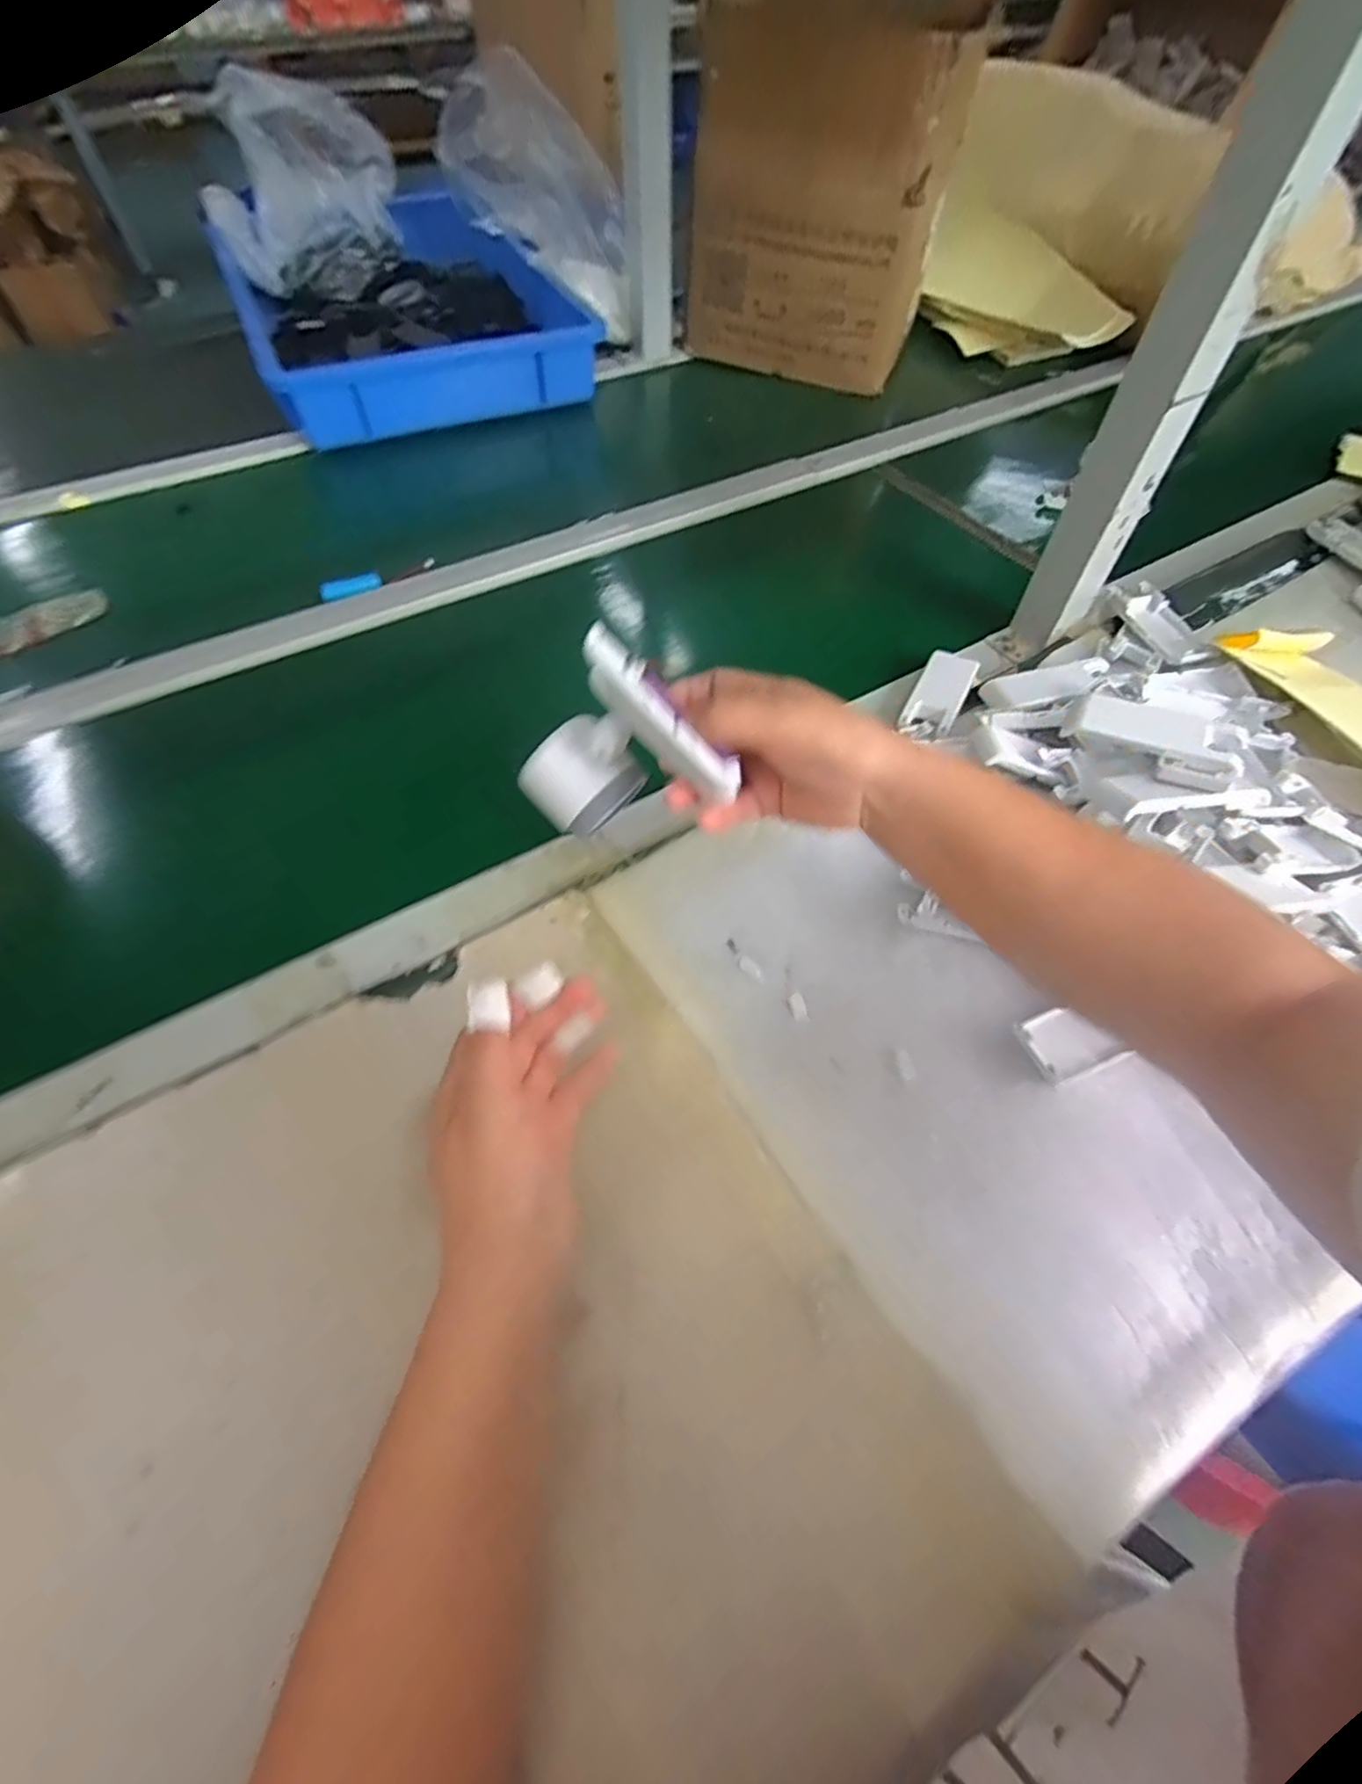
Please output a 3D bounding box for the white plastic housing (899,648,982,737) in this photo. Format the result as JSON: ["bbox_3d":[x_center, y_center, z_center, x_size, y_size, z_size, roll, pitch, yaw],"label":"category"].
[{"bbox_3d":[0.205,-0.156,0.551,0.037,0.011,0.101,25,60,15],"label":"white plastic housing"}]

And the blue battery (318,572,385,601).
[{"bbox_3d":[-0.304,-0.282,0.643,0.054,0.015,0.014,-22,59,-15],"label":"blue battery"}]

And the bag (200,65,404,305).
[{"bbox_3d":[-0.515,-0.945,0.934,0.223,0.171,0.195,12,57,7],"label":"bag"}]

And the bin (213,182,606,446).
[{"bbox_3d":[-0.375,-0.762,0.913,0.362,0.079,0.556,-22,60,-15],"label":"bin"}]

